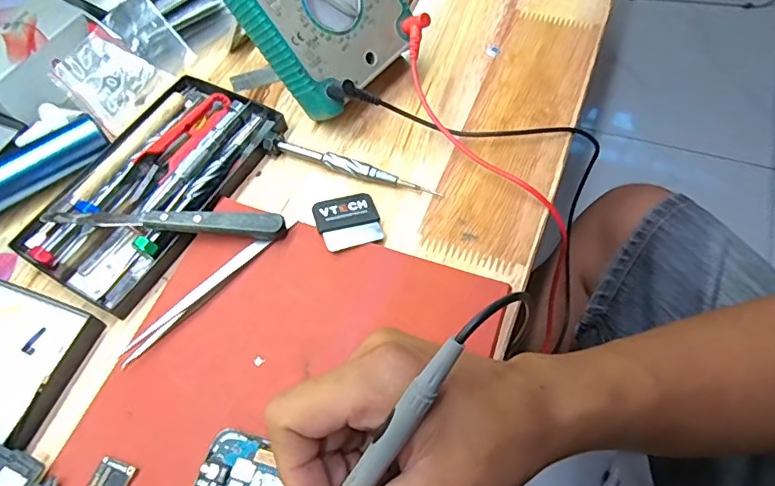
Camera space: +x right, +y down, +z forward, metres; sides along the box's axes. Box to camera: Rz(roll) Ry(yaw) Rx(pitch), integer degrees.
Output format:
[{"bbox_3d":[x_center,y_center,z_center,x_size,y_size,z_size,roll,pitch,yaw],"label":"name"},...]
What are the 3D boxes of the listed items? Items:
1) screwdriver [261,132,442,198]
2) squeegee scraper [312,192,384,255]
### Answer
[{"bbox_3d":[-0.025,-0.053,0.350,0.124,0.012,0.014,17,62,13],"label":"screwdriver"},{"bbox_3d":[-0.025,-0.015,0.327,0.038,0.005,0.043,-19,60,-8],"label":"squeegee scraper"}]

